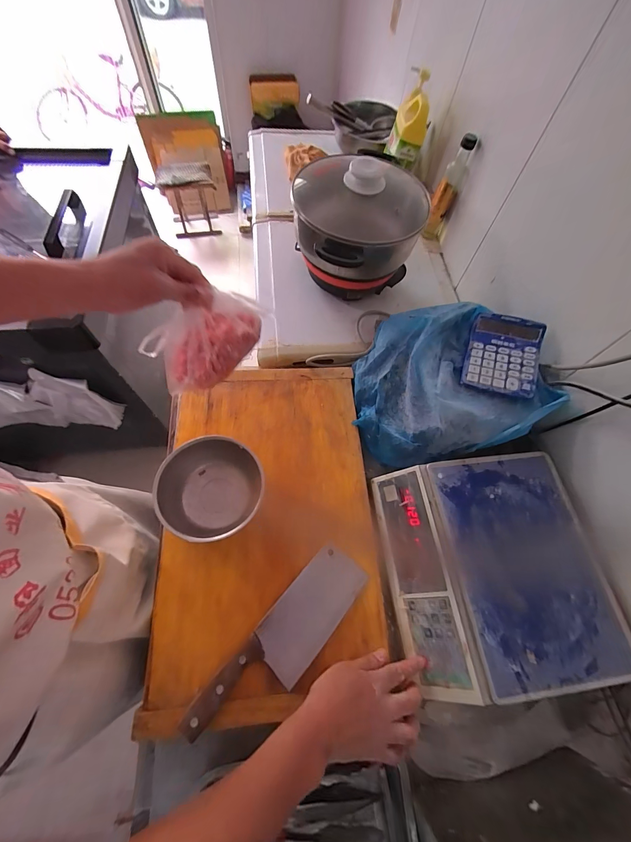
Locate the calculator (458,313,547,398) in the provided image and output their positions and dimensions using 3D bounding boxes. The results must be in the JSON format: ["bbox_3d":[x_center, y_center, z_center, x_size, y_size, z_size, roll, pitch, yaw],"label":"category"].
[{"bbox_3d":[0.332,-0.118,0.561,0.119,0.015,0.147,16,75,13],"label":"calculator"}]

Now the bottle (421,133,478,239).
[{"bbox_3d":[0.346,-0.598,0.839,0.062,0.245,0.064,31,66,11],"label":"bottle"}]

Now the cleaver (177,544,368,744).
[{"bbox_3d":[-0.044,0.321,0.461,0.087,0.028,0.294,40,68,15],"label":"cleaver"}]

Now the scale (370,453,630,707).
[{"bbox_3d":[0.278,0.228,0.513,0.298,0.095,0.320,-5,65,-6],"label":"scale"}]

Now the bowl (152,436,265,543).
[{"bbox_3d":[-0.177,0.111,0.533,0.154,0.080,0.161,1,64,-3],"label":"bowl"}]

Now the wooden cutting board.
[{"bbox_3d":[-0.076,0.147,0.550,0.350,0.031,0.562,-3,64,-5],"label":"wooden cutting board"}]

